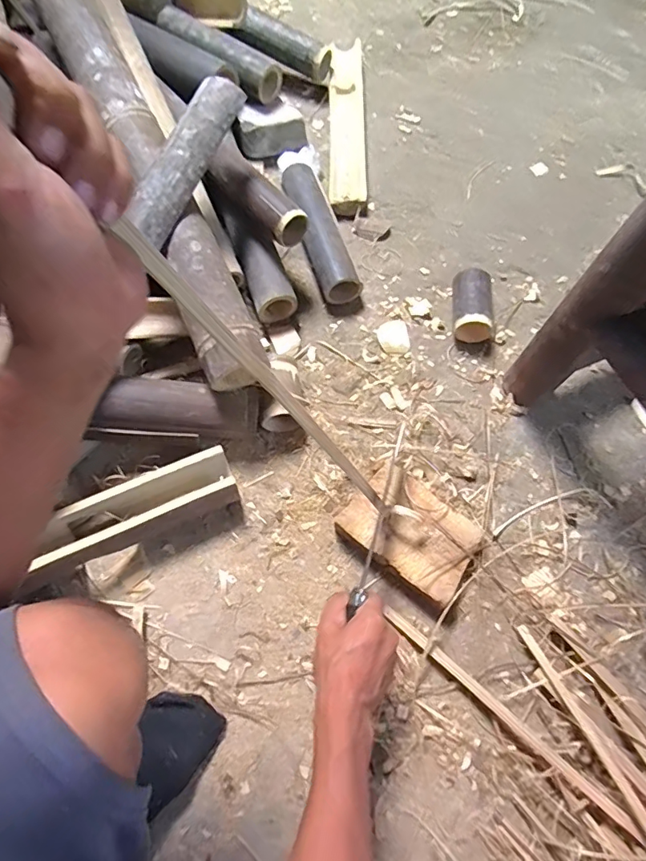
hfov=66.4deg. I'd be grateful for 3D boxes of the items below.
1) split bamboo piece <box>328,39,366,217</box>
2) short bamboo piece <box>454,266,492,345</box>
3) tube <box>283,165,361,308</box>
[{"bbox_3d":[0.044,-0.592,0.959,0.070,0.032,0.465,0,67,0],"label":"split bamboo piece"},{"bbox_3d":[0.239,-0.192,0.786,0.063,0.064,0.122,5,67,2],"label":"short bamboo piece"},{"bbox_3d":[-0.005,-0.349,0.852,0.071,0.068,0.291,-14,68,-6],"label":"tube"}]

